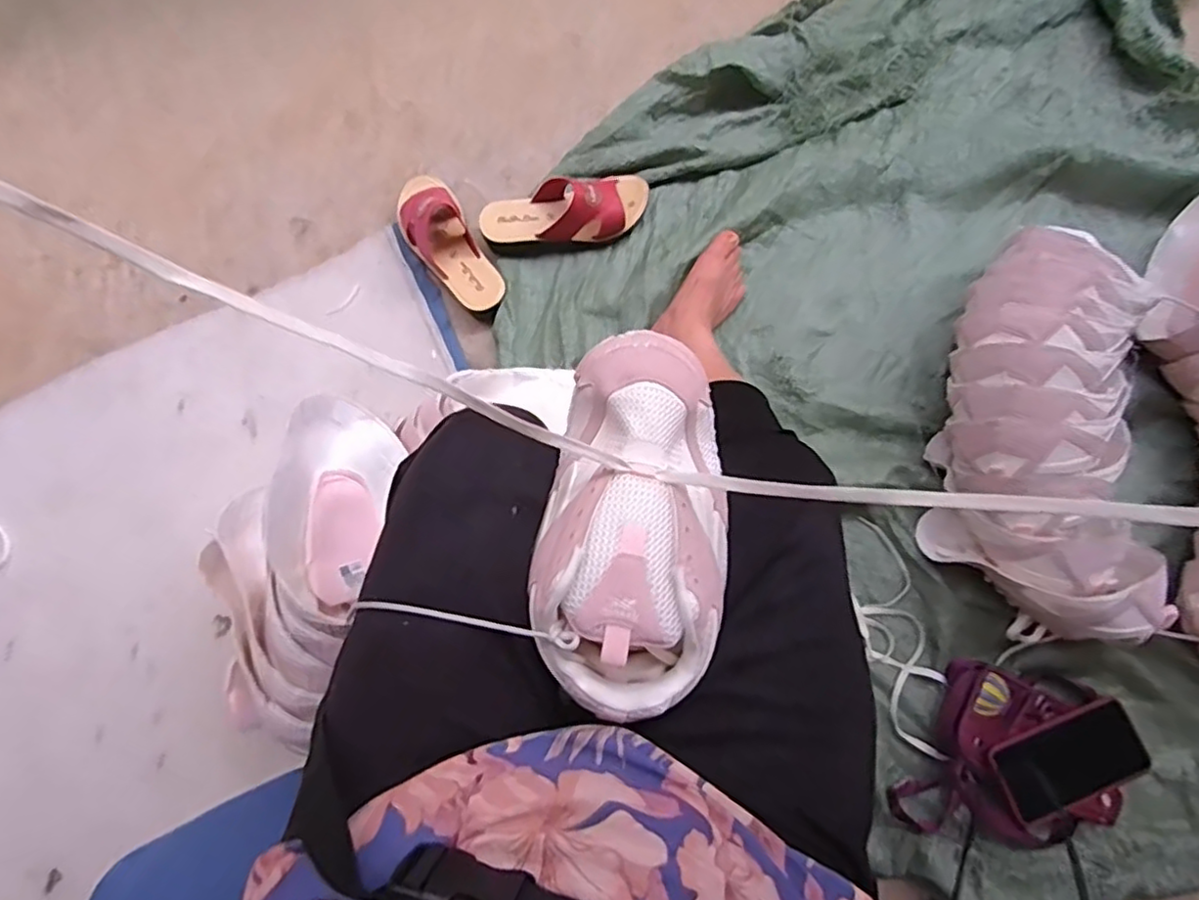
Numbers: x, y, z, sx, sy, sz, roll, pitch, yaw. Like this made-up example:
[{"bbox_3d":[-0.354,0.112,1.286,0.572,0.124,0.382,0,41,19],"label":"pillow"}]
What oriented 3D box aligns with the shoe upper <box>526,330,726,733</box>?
[{"bbox_3d":[0.025,0.042,0.436,0.120,0.062,0.249,5,74,3],"label":"shoe upper"}]

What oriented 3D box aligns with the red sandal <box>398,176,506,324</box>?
[{"bbox_3d":[-0.205,-0.274,0.873,0.084,0.061,0.226,-30,81,-3],"label":"red sandal"}]

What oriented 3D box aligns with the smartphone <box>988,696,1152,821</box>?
[{"bbox_3d":[0.506,0.333,0.702,0.170,0.013,0.078,-18,71,-6],"label":"smartphone"}]

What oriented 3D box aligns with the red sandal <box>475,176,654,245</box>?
[{"bbox_3d":[-0.045,-0.321,0.871,0.228,0.072,0.088,-12,81,0],"label":"red sandal"}]

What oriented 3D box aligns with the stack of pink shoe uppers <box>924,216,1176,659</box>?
[{"bbox_3d":[0.510,-0.021,0.743,0.210,0.147,0.437,9,81,4],"label":"stack of pink shoe uppers"}]

